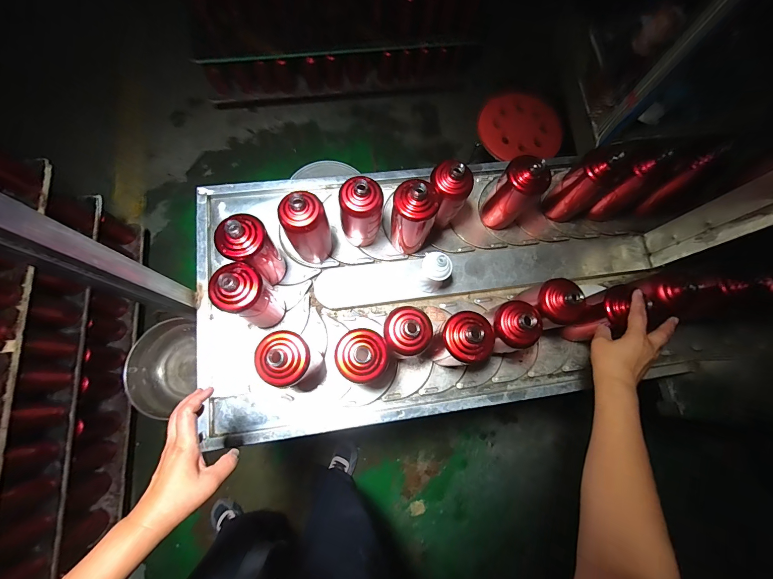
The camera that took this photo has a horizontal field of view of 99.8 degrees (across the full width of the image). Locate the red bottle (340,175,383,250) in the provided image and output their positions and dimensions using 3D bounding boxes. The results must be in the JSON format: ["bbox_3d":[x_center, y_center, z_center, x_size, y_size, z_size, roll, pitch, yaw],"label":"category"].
[{"bbox_3d":[-0.050,-0.144,0.641,0.082,0.178,0.063,4,75,-1],"label":"red bottle"}]

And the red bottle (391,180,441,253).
[{"bbox_3d":[0.052,-0.142,0.638,0.079,0.186,0.075,0,76,-2],"label":"red bottle"}]

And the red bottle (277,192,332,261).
[{"bbox_3d":[-0.150,-0.115,0.624,0.081,0.178,0.069,-20,77,-7],"label":"red bottle"}]

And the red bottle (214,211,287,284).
[{"bbox_3d":[-0.241,-0.071,0.596,0.077,0.190,0.069,-40,80,-11],"label":"red bottle"}]

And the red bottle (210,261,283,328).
[{"bbox_3d":[-0.238,0.018,0.591,0.072,0.184,0.079,0,76,-2],"label":"red bottle"}]

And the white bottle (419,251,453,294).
[{"bbox_3d":[0.091,-0.032,0.635,0.058,0.111,0.050,24,76,4],"label":"white bottle"}]

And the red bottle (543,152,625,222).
[{"bbox_3d":[0.406,-0.210,0.686,0.063,0.173,0.078,-40,80,-11],"label":"red bottle"}]

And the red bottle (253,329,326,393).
[{"bbox_3d":[-0.160,0.129,0.564,0.069,0.190,0.094,-17,77,-6],"label":"red bottle"}]

